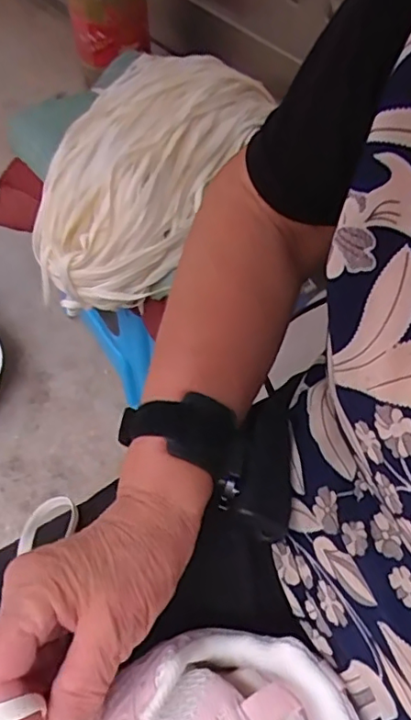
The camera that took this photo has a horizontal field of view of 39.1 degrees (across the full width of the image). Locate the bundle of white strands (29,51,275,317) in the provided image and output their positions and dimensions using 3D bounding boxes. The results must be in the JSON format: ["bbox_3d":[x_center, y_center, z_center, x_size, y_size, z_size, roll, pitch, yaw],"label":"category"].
[{"bbox_3d":[-0.061,-0.231,0.669,0.209,0.100,0.365,19,56,10],"label":"bundle of white strands"}]

